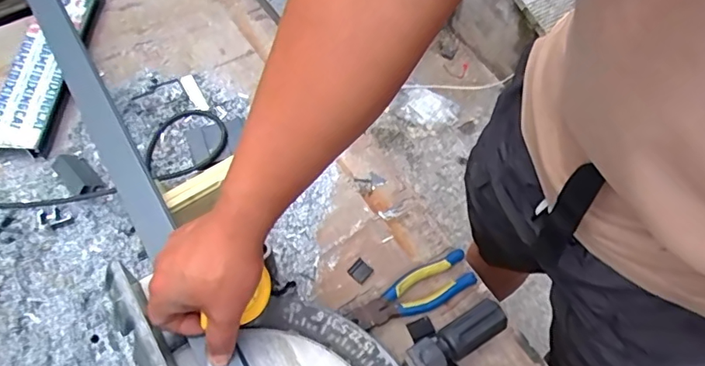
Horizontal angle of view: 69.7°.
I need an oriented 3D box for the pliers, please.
[{"bbox_3d":[0.076,0.139,0.631,0.162,0.018,0.050,-23,63,-15],"label":"pliers"}]

